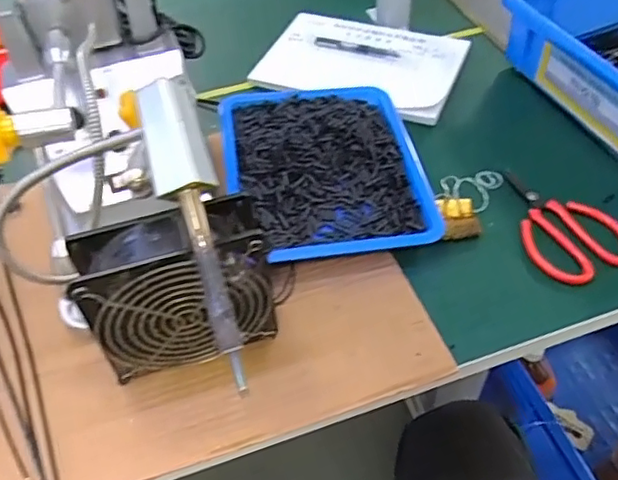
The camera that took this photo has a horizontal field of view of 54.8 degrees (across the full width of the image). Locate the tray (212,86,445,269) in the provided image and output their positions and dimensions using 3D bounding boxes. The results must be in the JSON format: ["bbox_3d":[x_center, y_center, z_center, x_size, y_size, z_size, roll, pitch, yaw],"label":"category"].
[{"bbox_3d":[0.014,-0.071,0.549,0.171,0.029,0.212,-8,49,-5],"label":"tray"}]

